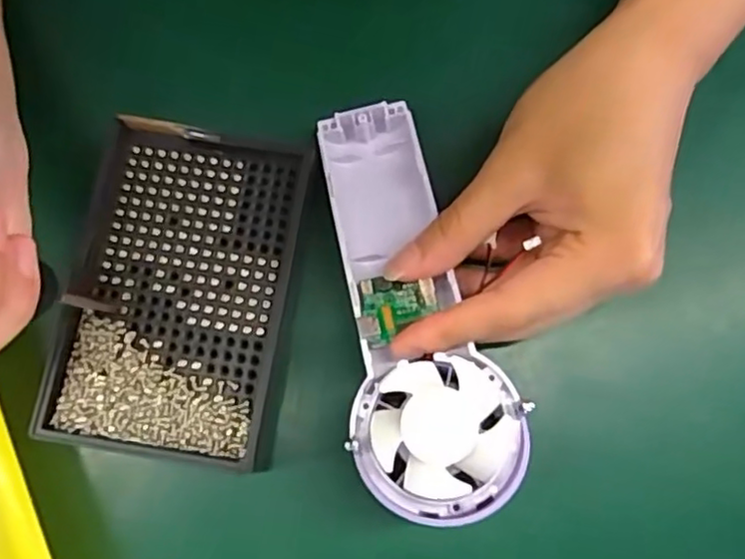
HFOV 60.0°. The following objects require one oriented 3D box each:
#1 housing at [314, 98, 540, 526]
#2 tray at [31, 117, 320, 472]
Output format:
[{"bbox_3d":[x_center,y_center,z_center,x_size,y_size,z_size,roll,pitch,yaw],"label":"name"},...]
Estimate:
[{"bbox_3d":[0.014,0.004,0.257,0.059,0.021,0.171,-10,64,-1],"label":"housing"},{"bbox_3d":[-0.080,0.003,0.270,0.093,0.015,0.136,7,79,2],"label":"tray"}]

